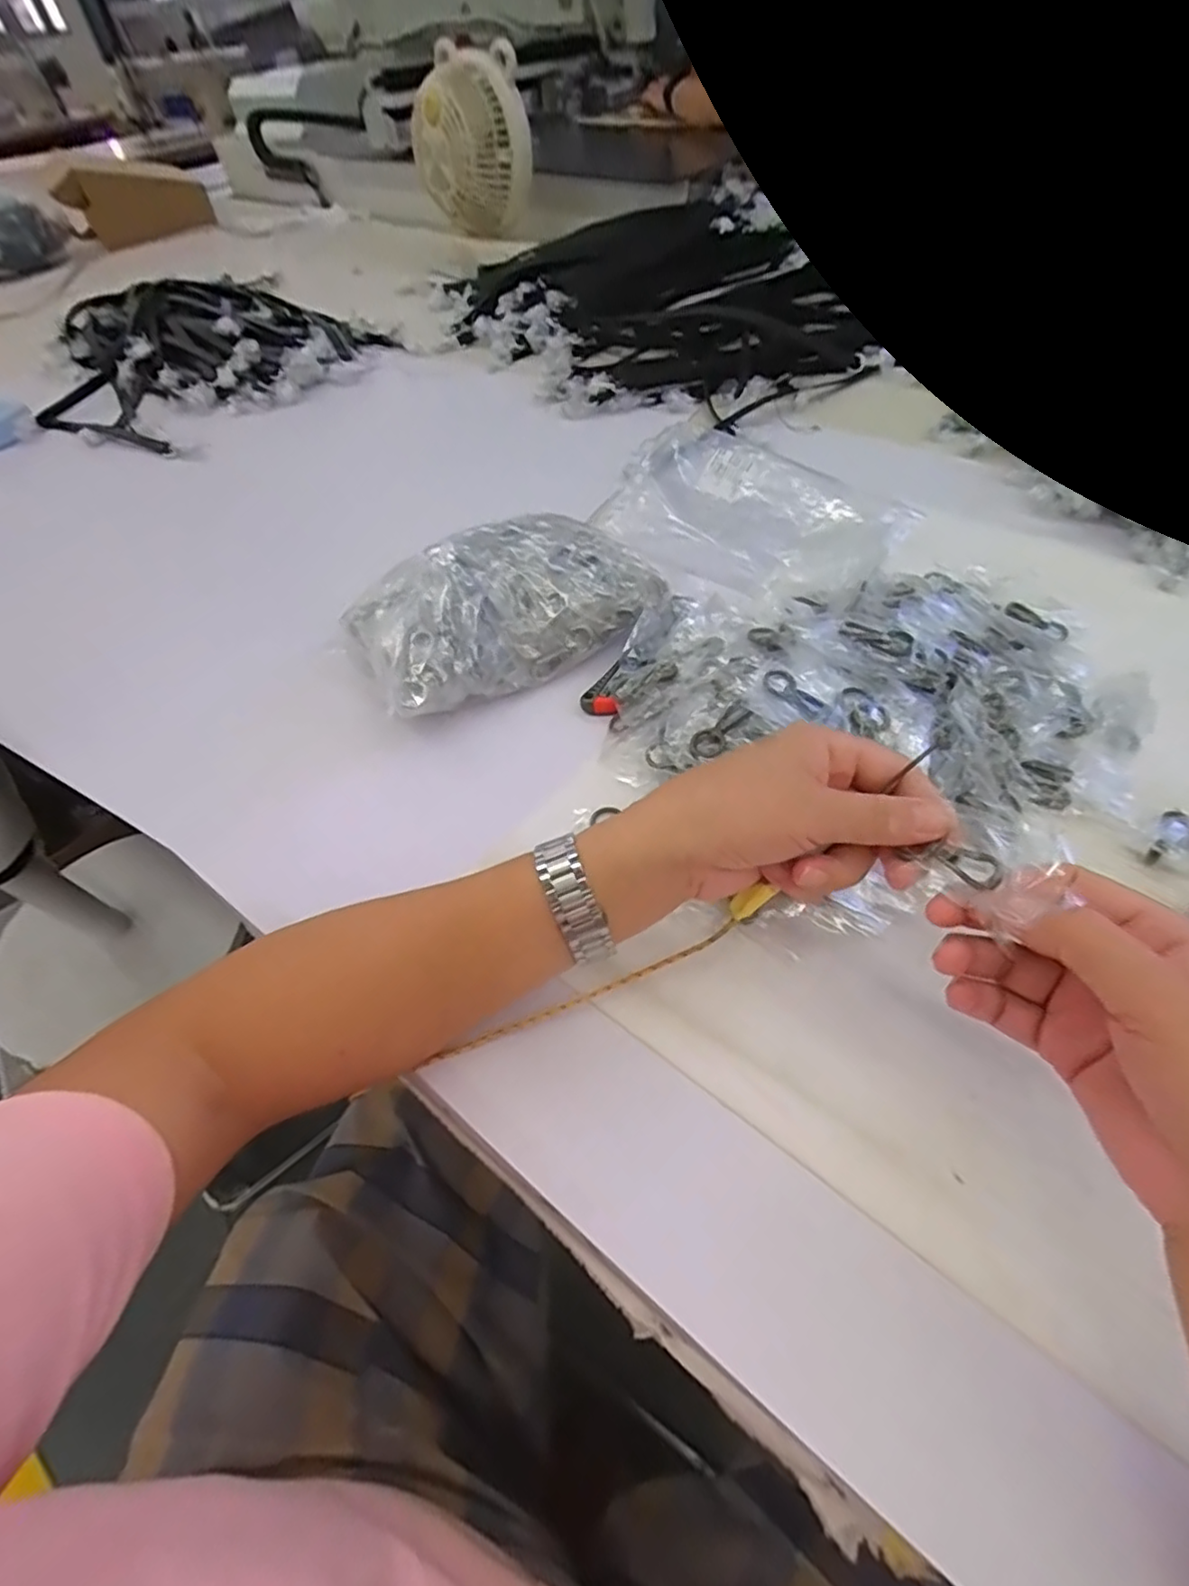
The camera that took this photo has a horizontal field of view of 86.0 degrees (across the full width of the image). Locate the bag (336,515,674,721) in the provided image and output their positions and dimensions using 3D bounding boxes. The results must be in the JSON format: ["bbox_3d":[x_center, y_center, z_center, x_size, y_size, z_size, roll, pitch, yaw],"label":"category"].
[{"bbox_3d":[-0.072,-0.147,0.509,0.233,0.070,0.120,-27,55,-14],"label":"bag"}]

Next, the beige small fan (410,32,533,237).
[{"bbox_3d":[-0.199,-1.077,1.073,0.187,0.211,0.135,-14,55,-5],"label":"beige small fan"}]

